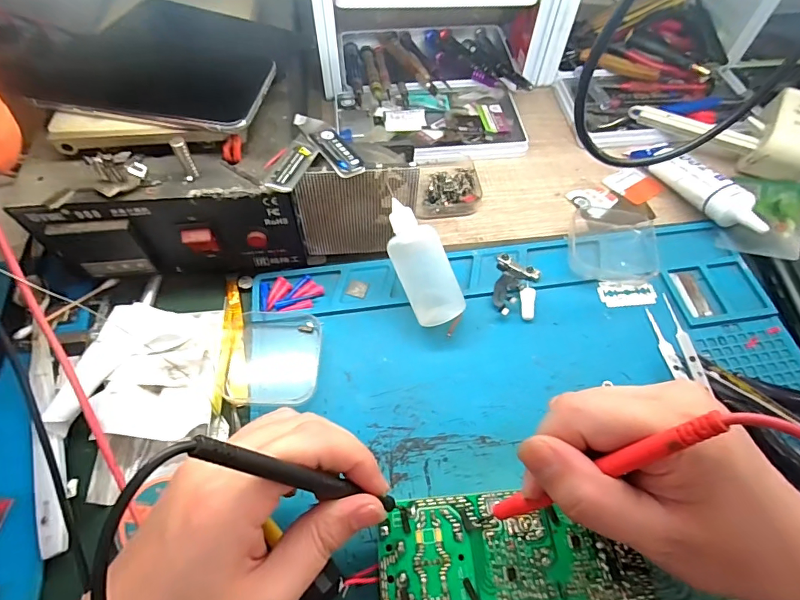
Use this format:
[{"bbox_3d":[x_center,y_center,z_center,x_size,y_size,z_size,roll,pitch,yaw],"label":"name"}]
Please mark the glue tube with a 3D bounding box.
[{"bbox_3d":[0.250,-0.098,0.365,0.025,0.025,0.126,-17,49,-12],"label":"glue tube"}]

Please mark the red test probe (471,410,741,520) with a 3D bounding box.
[{"bbox_3d":[0.072,0.076,0.183,0.009,0.132,0.008,-3,56,-38],"label":"red test probe"}]

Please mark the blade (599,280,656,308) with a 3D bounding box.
[{"bbox_3d":[0.171,-0.006,0.325,0.042,0.007,0.021,-3,56,1],"label":"blade"}]

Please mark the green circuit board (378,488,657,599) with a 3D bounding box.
[{"bbox_3d":[0.054,0.133,0.230,0.128,0.027,0.055,-3,61,-4],"label":"green circuit board"}]

